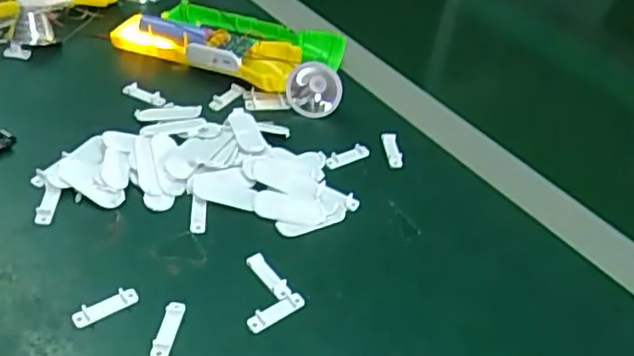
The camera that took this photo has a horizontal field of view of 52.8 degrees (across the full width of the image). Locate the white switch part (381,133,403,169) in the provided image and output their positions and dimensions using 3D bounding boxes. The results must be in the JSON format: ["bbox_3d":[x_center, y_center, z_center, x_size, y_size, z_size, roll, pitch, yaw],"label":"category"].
[{"bbox_3d":[0.057,-0.022,0.487,0.011,0.008,0.032,-3,43,-11],"label":"white switch part"}]

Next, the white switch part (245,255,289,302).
[{"bbox_3d":[-0.029,0.060,0.390,0.011,0.005,0.036,-25,51,-31],"label":"white switch part"}]

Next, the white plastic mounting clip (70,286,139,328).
[{"bbox_3d":[-0.122,0.074,0.367,0.038,0.005,0.010,-21,49,-28],"label":"white plastic mounting clip"}]

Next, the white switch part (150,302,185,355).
[{"bbox_3d":[-0.084,0.085,0.360,0.010,0.006,0.036,9,42,2],"label":"white switch part"}]

